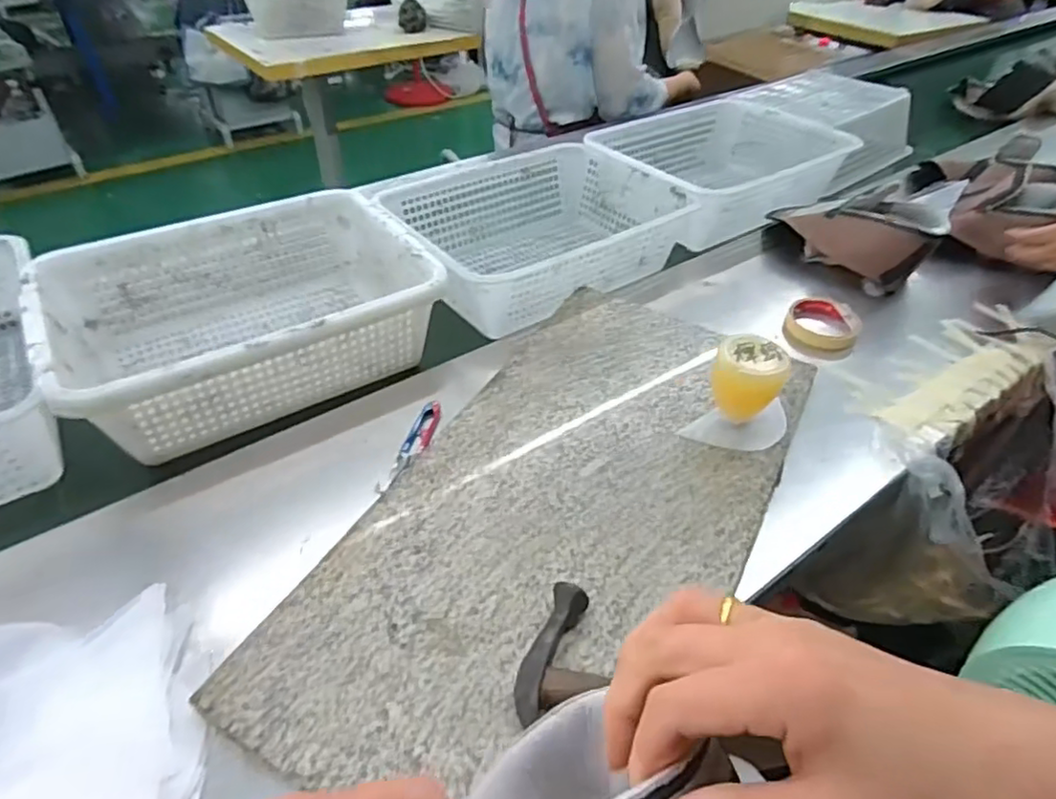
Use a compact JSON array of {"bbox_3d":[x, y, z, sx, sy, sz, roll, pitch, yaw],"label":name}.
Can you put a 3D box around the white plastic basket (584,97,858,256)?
[{"bbox_3d":[0.327,-0.387,1.102,0.427,0.143,0.308,-26,49,-26],"label":"white plastic basket"}]

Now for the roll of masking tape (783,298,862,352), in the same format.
[{"bbox_3d":[0.373,-0.095,0.800,0.088,0.028,0.088,1,43,-1],"label":"roll of masking tape"}]

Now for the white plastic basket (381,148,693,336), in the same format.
[{"bbox_3d":[0.008,-0.240,0.921,0.375,0.118,0.294,-24,48,-25],"label":"white plastic basket"}]

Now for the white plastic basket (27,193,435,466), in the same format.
[{"bbox_3d":[-0.323,-0.096,0.736,0.386,0.135,0.309,-26,49,-26],"label":"white plastic basket"}]

